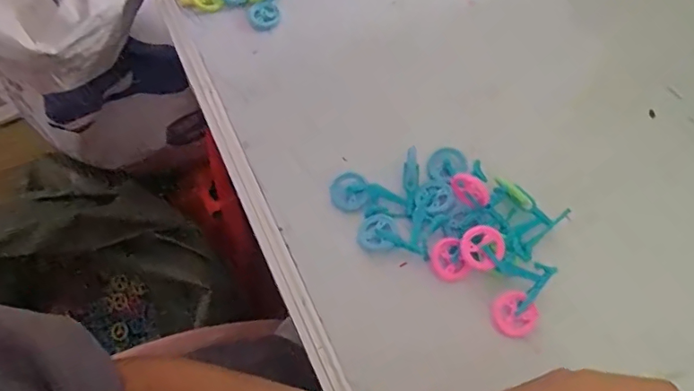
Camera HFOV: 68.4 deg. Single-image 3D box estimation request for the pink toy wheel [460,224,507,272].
[{"bbox_3d":[0.093,0.036,0.349,0.029,0.004,0.029,0,91,8],"label":"pink toy wheel"}]

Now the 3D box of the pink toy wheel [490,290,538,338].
[{"bbox_3d":[0.112,0.081,0.343,0.029,0.004,0.030,-1,85,8],"label":"pink toy wheel"}]

